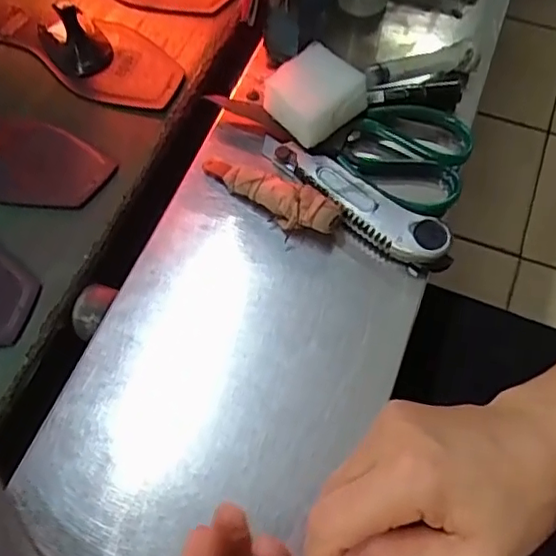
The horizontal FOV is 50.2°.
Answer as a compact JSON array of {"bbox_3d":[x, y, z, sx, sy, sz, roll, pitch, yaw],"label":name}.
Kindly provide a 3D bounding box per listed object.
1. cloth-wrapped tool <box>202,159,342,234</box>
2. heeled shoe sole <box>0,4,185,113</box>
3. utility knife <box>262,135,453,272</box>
[{"bbox_3d":[-0.008,-0.063,0.436,0.117,0.026,0.029,27,65,13],"label":"cloth-wrapped tool"},{"bbox_3d":[-0.208,-0.235,0.545,0.274,0.045,0.083,28,65,19],"label":"heeled shoe sole"},{"bbox_3d":[0.053,-0.061,0.442,0.169,0.022,0.035,37,68,18],"label":"utility knife"}]

